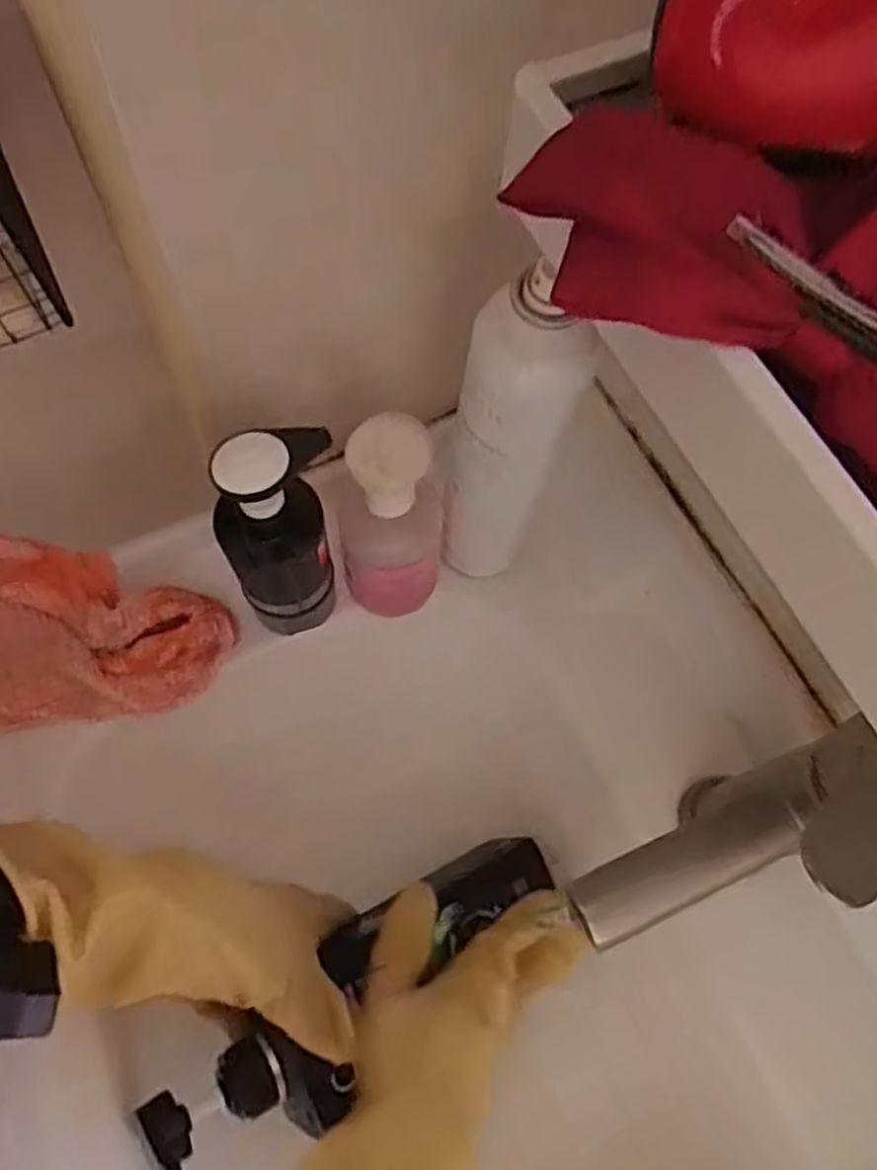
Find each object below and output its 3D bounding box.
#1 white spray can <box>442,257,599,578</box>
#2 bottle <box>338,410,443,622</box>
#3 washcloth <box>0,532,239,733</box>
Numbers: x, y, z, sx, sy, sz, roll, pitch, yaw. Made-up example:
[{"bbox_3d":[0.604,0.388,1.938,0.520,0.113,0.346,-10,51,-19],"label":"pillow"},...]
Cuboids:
[{"bbox_3d":[0.034,-0.066,0.389,0.053,0.189,0.043,10,67,2],"label":"white spray can"},{"bbox_3d":[-0.025,-0.032,0.434,0.052,0.139,0.044,6,67,1],"label":"bottle"},{"bbox_3d":[-0.240,0.028,0.455,0.228,0.037,0.119,-15,68,-9],"label":"washcloth"}]

